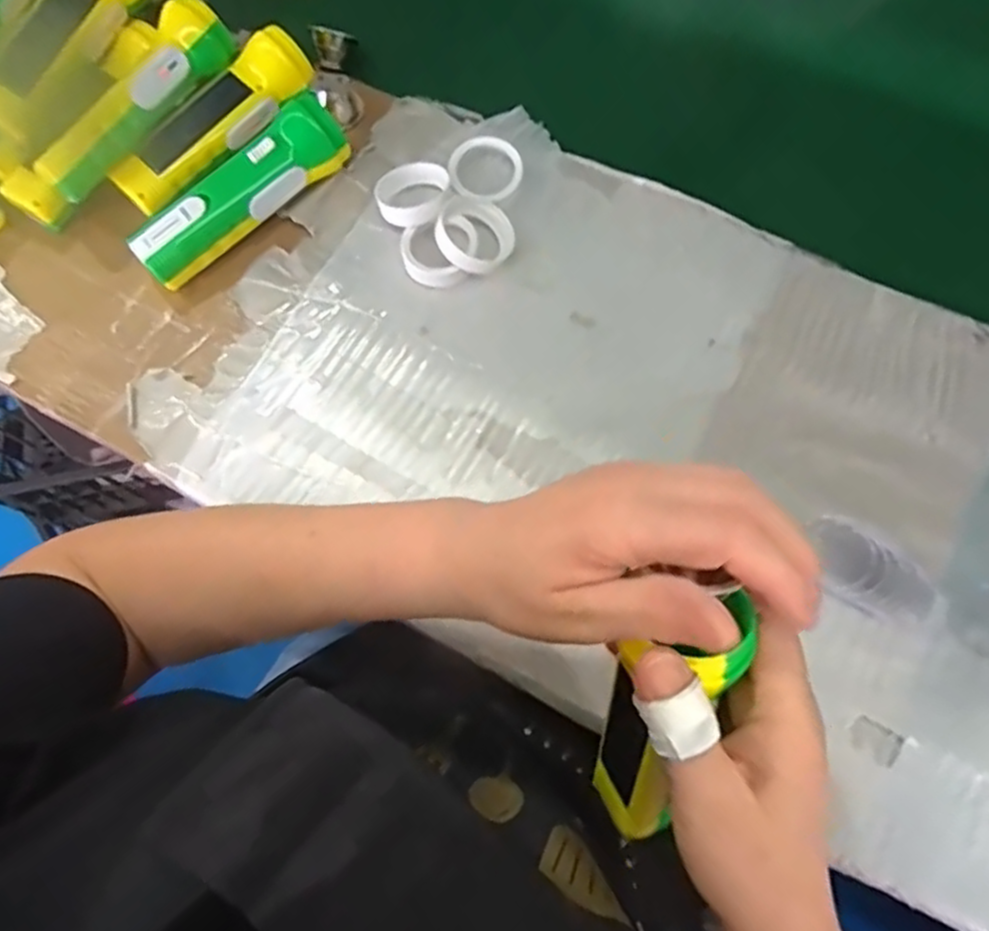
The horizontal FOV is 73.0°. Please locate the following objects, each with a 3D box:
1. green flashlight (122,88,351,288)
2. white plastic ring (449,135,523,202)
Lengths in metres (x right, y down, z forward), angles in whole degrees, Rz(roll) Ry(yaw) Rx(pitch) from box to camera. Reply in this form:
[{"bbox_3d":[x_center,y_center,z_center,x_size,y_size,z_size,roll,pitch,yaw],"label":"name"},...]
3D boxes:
[{"bbox_3d":[-0.179,-0.194,0.471,0.164,0.041,0.049,-38,74,-10],"label":"green flashlight"},{"bbox_3d":[-0.007,-0.208,0.469,0.052,0.012,0.051,2,74,-6],"label":"white plastic ring"}]

